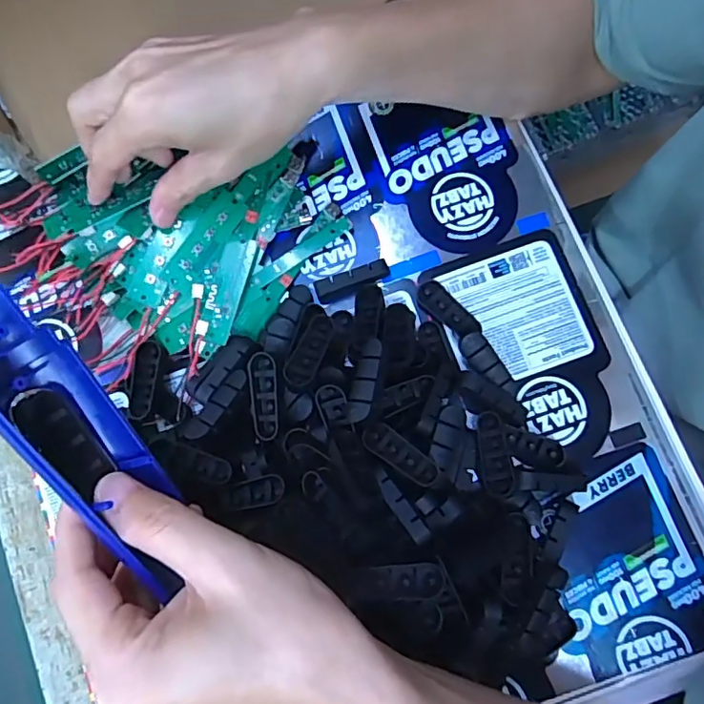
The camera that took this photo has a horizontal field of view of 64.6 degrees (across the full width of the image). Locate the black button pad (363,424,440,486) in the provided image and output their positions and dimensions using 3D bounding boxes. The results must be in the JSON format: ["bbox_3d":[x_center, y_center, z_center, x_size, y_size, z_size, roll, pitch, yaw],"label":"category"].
[{"bbox_3d":[0.027,0.057,0.311,0.046,0.009,0.017,35,81,23],"label":"black button pad"}]

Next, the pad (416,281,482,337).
[{"bbox_3d":[0.059,-0.026,0.349,0.016,0.004,0.044,-42,80,-7],"label":"pad"}]

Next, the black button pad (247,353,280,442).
[{"bbox_3d":[-0.050,0.025,0.318,0.016,0.006,0.048,-4,90,1],"label":"black button pad"}]

